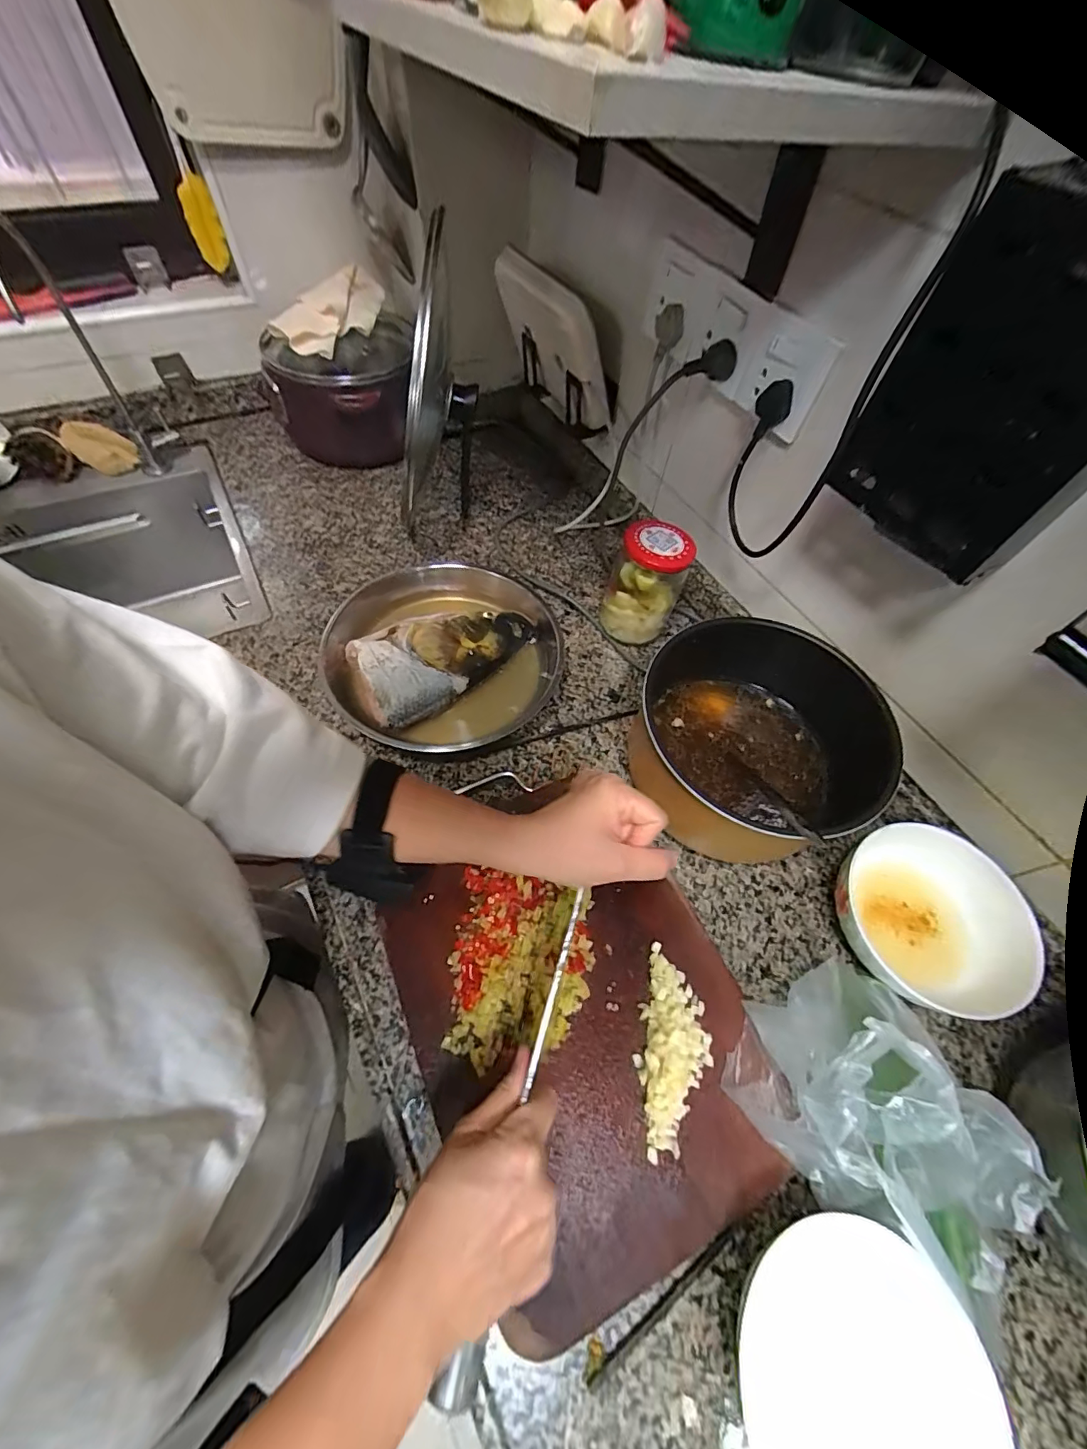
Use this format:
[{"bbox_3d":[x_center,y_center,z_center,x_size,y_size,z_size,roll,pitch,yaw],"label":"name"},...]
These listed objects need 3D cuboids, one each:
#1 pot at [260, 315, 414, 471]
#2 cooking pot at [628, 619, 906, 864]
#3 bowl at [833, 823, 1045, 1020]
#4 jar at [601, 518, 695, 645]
[{"bbox_3d":[-0.320,-0.533,0.806,0.212,0.153,0.234,-5,60,-7],"label":"pot"},{"bbox_3d":[0.223,0.024,0.520,0.264,0.133,0.205,28,62,12],"label":"cooking pot"},{"bbox_3d":[0.354,0.182,0.473,0.157,0.069,0.149,2,60,-3],"label":"bowl"},{"bbox_3d":[0.126,-0.170,0.624,0.082,0.142,0.078,2,60,-3],"label":"jar"}]

